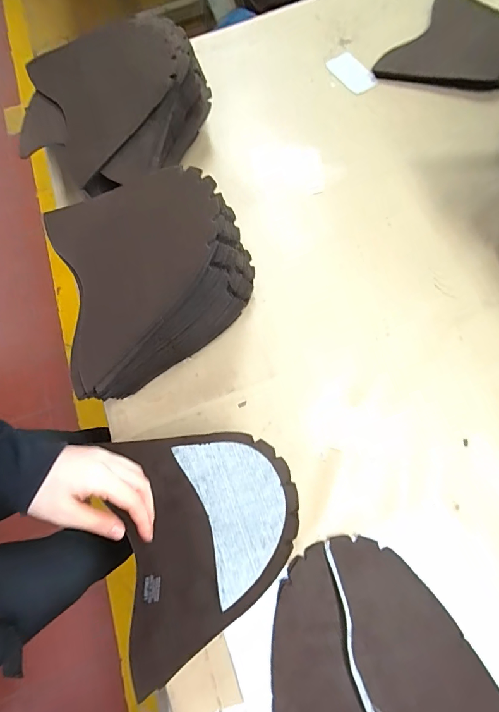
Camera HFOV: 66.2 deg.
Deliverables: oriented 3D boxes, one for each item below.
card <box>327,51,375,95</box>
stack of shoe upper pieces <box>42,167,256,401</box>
[{"bbox_3d":[0.184,-0.516,0.699,0.051,0.007,0.094,-36,78,-4],"label":"card"},{"bbox_3d":[-0.116,-0.083,0.498,0.232,0.182,0.270,-6,71,4],"label":"stack of shoe upper pieces"}]

